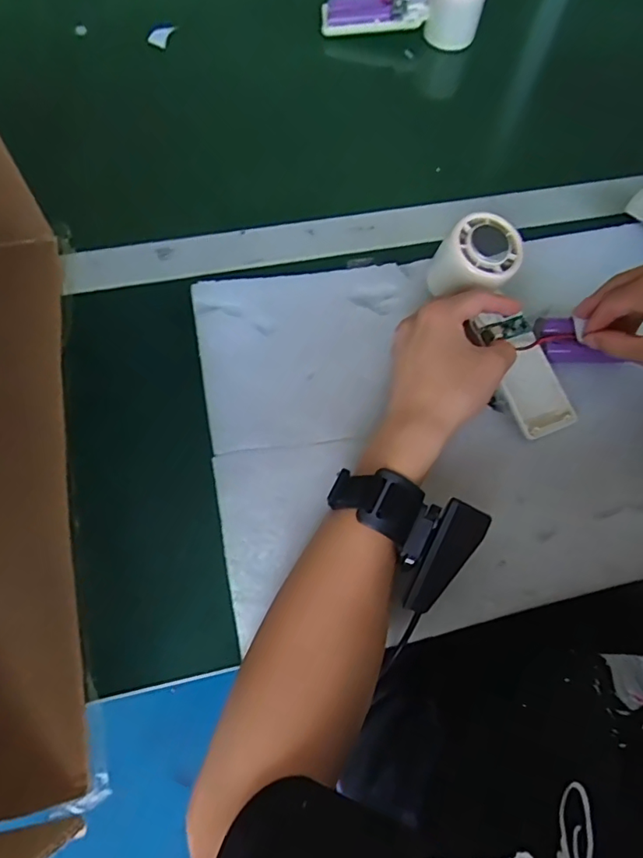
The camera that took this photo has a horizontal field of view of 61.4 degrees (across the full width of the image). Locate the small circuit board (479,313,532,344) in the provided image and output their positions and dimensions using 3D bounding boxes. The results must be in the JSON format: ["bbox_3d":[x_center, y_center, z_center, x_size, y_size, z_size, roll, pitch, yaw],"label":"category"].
[{"bbox_3d":[0.135,-0.074,0.396,0.038,0.010,0.012,-15,66,-10],"label":"small circuit board"}]

